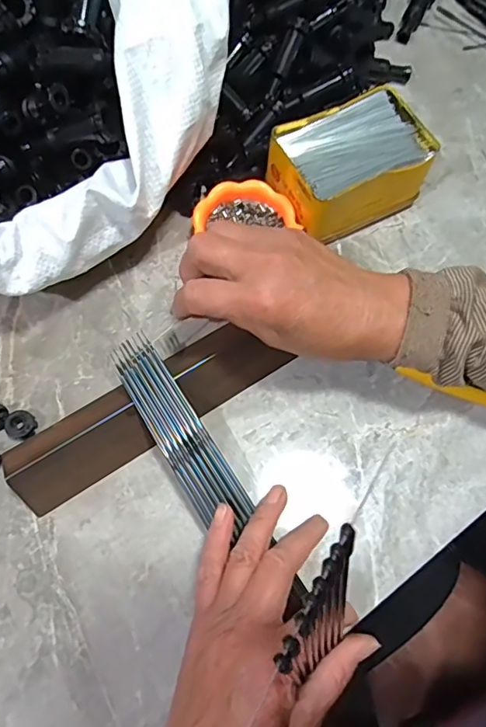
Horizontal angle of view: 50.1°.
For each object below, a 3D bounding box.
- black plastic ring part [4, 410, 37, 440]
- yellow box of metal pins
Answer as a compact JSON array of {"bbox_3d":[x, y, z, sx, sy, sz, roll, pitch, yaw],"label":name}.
[{"bbox_3d":[-0.150,0.041,0.351,0.019,0.008,0.019,4,69,-1],"label":"black plastic ring part"},{"bbox_3d":[0.081,-0.154,0.403,0.114,0.055,0.087,-27,73,-12],"label":"yellow box of metal pins"}]

